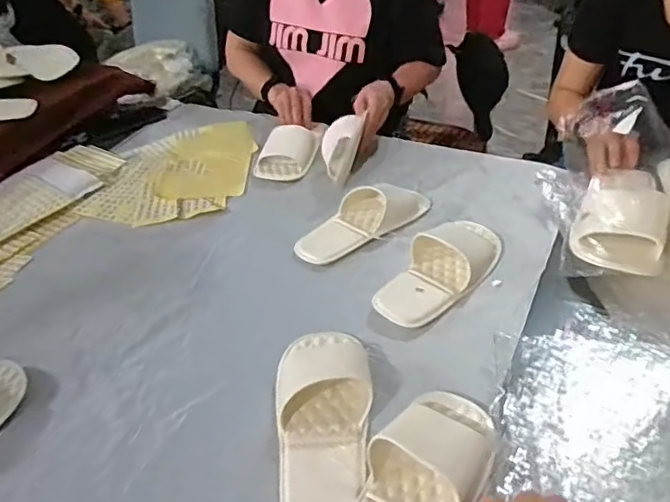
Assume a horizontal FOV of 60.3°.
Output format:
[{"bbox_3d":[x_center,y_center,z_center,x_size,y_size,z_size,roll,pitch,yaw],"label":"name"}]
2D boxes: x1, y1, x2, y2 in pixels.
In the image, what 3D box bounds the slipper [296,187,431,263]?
[{"bbox_3d":[0.033,-0.061,0.872,0.220,0.049,0.095,-25,41,-24],"label":"slipper"}]

